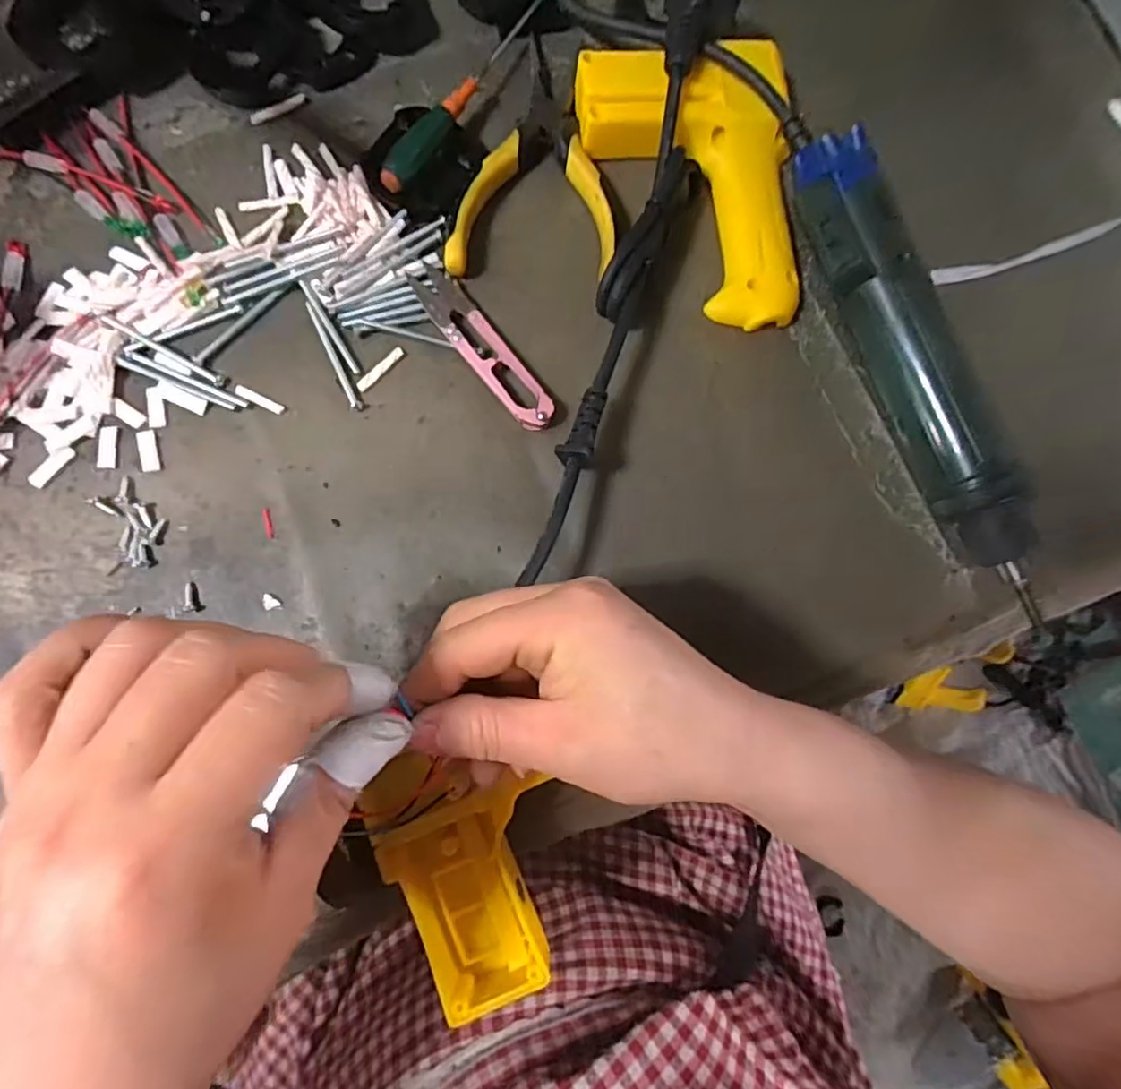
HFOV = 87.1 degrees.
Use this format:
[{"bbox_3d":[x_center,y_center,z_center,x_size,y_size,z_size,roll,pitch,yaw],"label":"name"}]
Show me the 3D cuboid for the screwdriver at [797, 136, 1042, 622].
[{"bbox_3d":[0.174,-0.084,0.289,0.034,0.044,0.234,-23,84,-7],"label":"screwdriver"}]

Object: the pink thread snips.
[{"bbox_3d":[-0.039,-0.098,0.293,0.021,0.010,0.101,-36,86,-8],"label":"pink thread snips"}]

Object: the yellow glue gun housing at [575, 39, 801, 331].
[{"bbox_3d":[0.067,-0.186,0.305,0.106,0.029,0.145,-4,82,-5],"label":"yellow glue gun housing"}]

